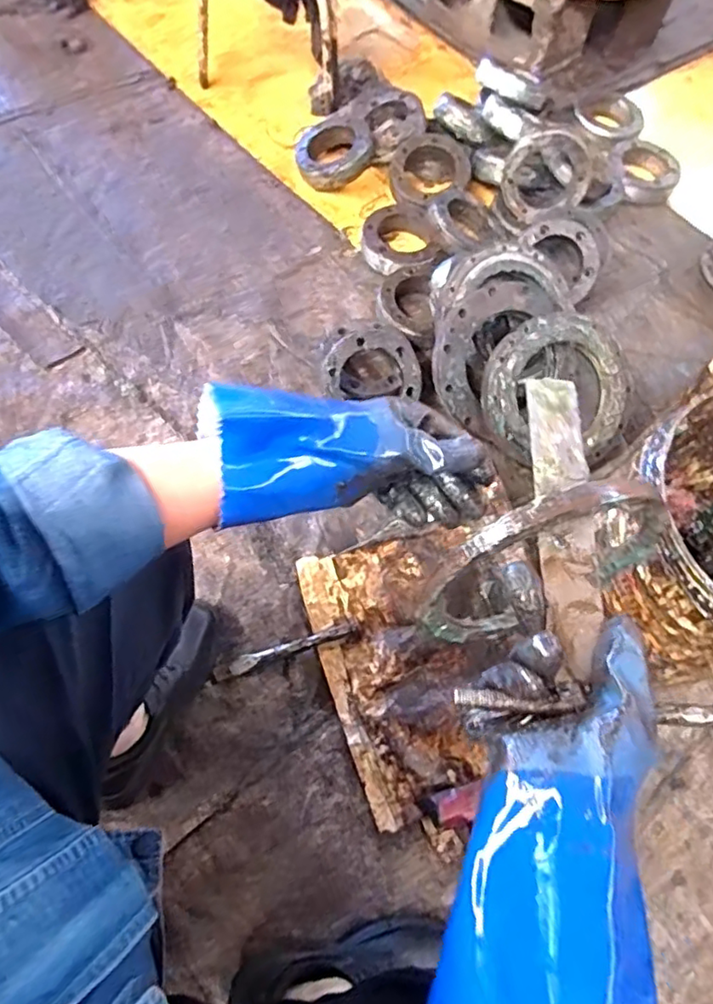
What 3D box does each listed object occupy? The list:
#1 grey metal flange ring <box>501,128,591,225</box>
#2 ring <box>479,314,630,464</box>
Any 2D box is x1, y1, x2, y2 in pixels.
[{"bbox_3d":[0.357,-0.619,1.129,0.164,0.151,0.029,-26,32,34],"label":"grey metal flange ring"},{"bbox_3d":[0.322,-0.182,0.949,0.240,0.025,0.224,-1,96,-7],"label":"ring"}]

